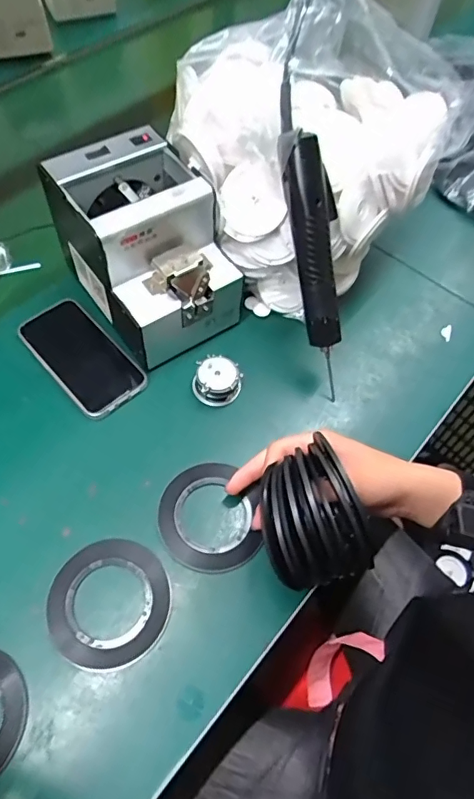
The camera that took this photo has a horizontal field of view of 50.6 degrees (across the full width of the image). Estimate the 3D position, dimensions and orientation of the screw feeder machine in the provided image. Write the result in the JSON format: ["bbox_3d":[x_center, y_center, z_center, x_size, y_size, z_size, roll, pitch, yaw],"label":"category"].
[{"bbox_3d":[-0.091,-0.155,0.527,0.131,0.150,0.176,-32,66,-19],"label":"screw feeder machine"}]

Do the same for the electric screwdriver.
[{"bbox_3d":[0.079,-0.123,0.497,0.044,0.258,0.035,-15,19,-12],"label":"electric screwdriver"}]

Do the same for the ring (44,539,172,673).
[{"bbox_3d":[-0.107,0.170,0.422,0.099,0.004,0.099,1,60,-2],"label":"ring"}]

